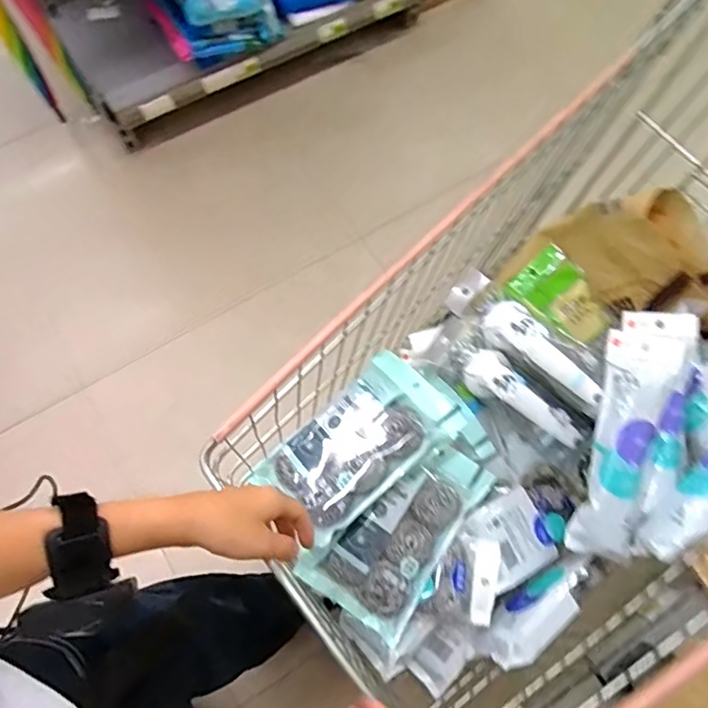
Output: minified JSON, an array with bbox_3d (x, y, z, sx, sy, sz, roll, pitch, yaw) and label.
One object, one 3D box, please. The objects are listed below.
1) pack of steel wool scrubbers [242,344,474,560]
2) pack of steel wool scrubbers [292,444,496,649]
[{"bbox_3d":[0.006,0.117,0.690,0.245,0.056,0.143,-41,76,-13],"label":"pack of steel wool scrubbers"},{"bbox_3d":[0.061,0.219,0.692,0.143,0.030,0.244,38,74,-4],"label":"pack of steel wool scrubbers"}]

